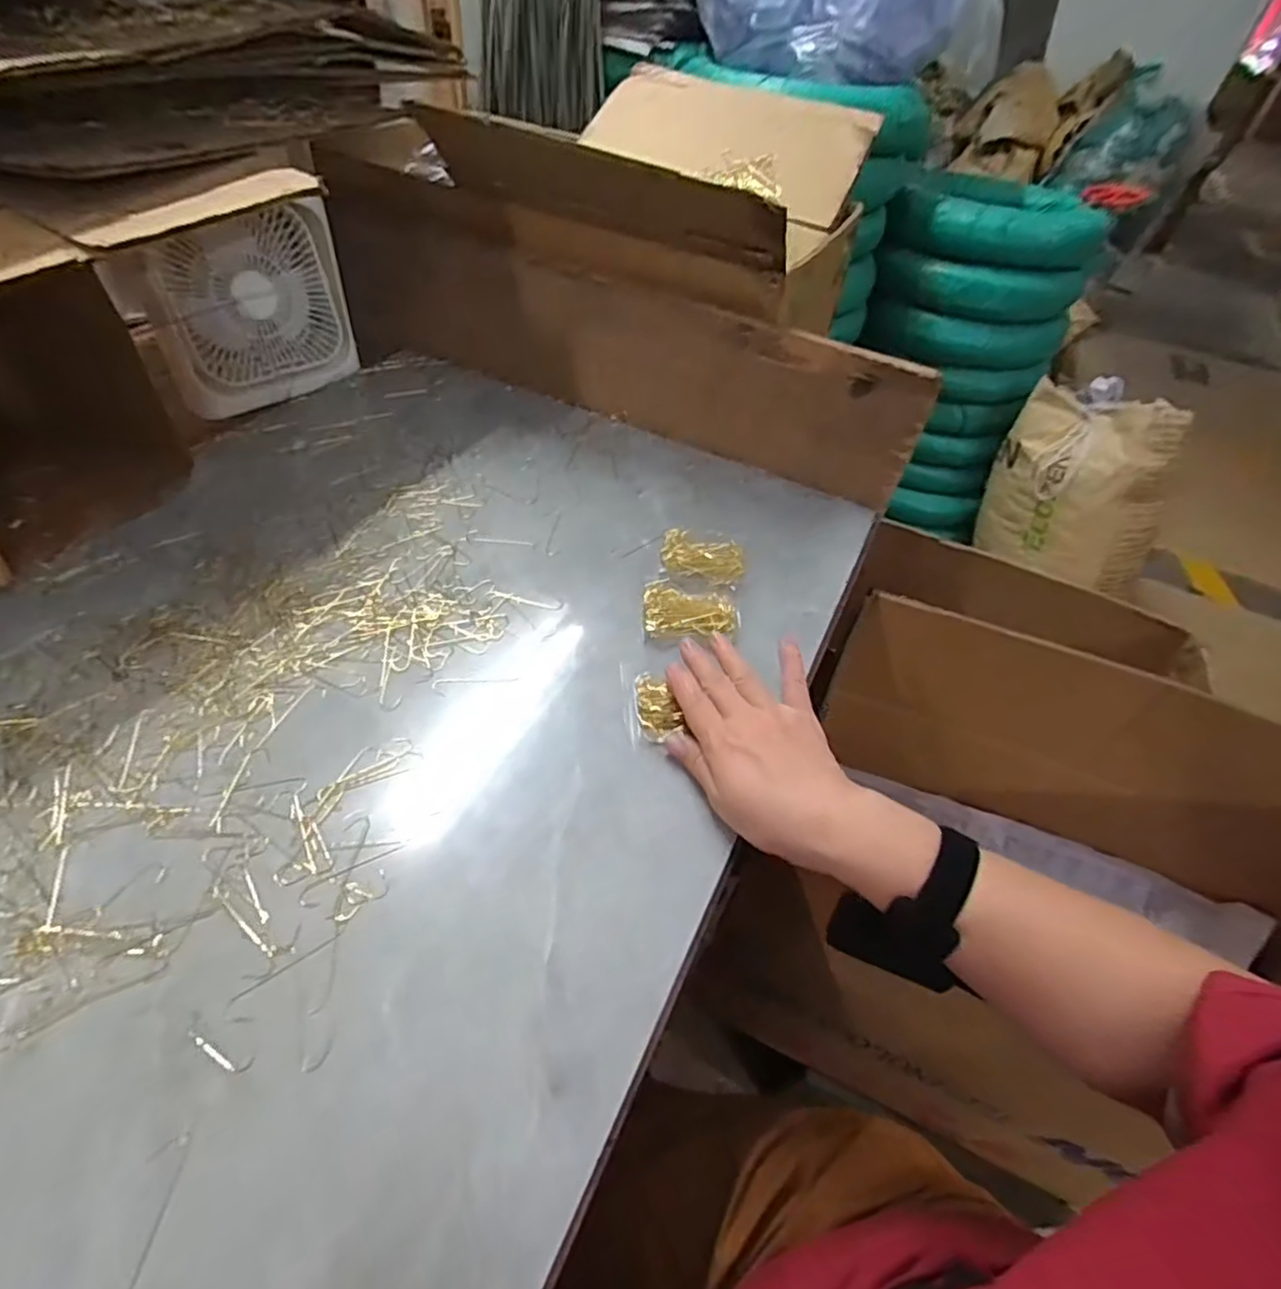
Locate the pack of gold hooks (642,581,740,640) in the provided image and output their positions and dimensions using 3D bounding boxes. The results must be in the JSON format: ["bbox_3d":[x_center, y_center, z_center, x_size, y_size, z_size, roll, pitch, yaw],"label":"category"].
[{"bbox_3d":[0.038,-0.022,0.519,0.076,0.015,0.056,11,47,3],"label":"pack of gold hooks"}]

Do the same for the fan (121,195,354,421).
[{"bbox_3d":[-0.406,-0.356,0.691,0.045,0.184,0.195,29,51,31],"label":"fan"}]

